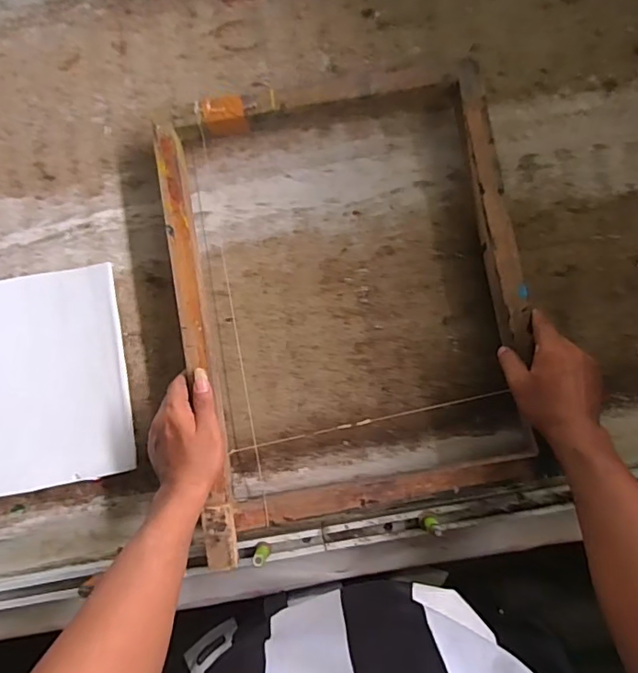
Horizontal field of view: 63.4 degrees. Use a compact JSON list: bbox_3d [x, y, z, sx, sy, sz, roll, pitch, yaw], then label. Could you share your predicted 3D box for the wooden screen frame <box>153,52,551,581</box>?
[{"bbox_3d":[0.035,-0.047,0.596,0.398,0.050,0.510,-10,84,-3],"label":"wooden screen frame"}]

